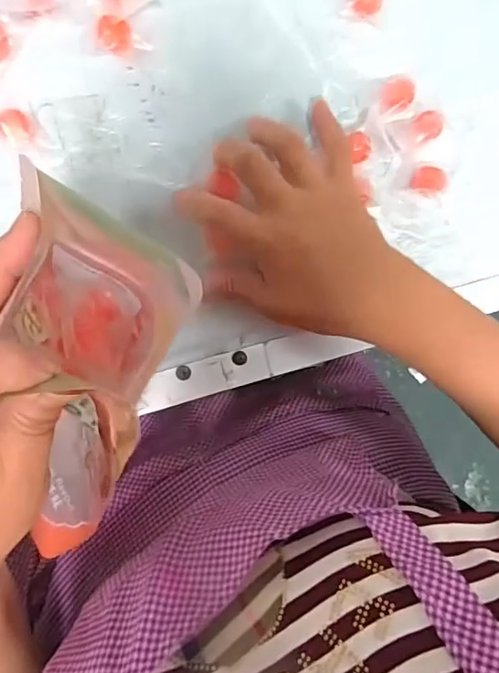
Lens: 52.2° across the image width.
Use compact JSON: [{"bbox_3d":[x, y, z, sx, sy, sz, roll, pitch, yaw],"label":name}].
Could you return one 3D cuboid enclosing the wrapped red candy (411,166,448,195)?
[{"bbox_3d":[0.123,-0.107,0.350,0.022,0.013,0.016,14,91,-9],"label":"wrapped red candy"}]

